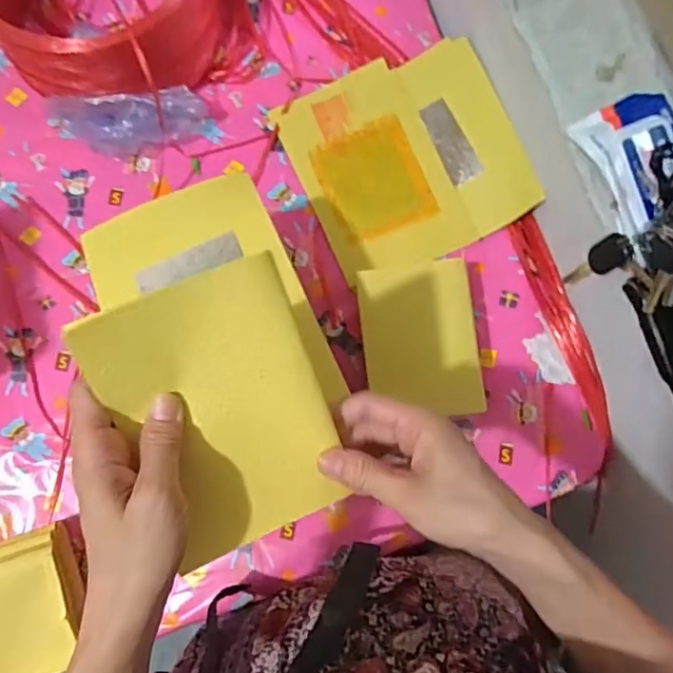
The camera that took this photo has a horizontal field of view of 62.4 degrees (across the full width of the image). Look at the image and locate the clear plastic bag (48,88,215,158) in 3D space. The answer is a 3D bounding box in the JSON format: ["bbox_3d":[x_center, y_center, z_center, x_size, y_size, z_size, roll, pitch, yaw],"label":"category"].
[{"bbox_3d":[-0.242,-0.254,0.642,0.186,0.076,0.064,-6,79,-3],"label":"clear plastic bag"}]

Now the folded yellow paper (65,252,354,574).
[{"bbox_3d":[-0.061,0.045,0.318,0.112,0.014,0.158,-23,109,-14],"label":"folded yellow paper"}]

